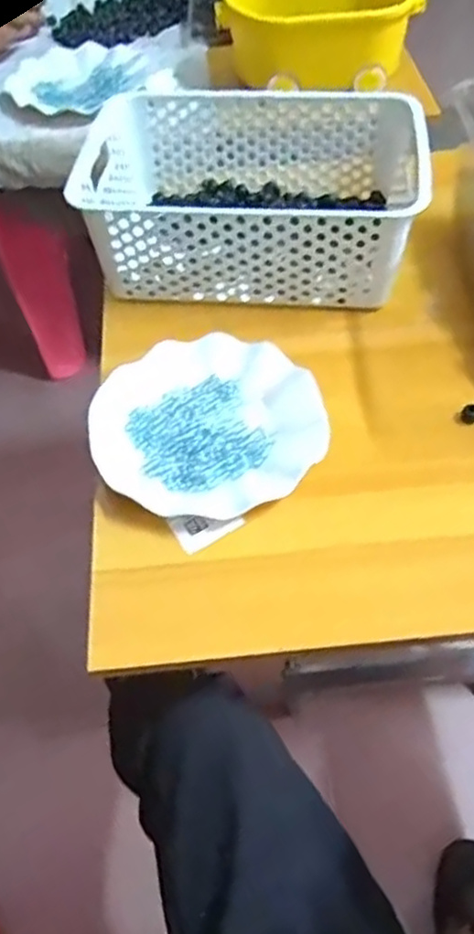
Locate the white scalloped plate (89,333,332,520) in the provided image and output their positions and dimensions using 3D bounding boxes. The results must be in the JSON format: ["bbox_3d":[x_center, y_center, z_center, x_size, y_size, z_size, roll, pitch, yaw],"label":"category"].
[{"bbox_3d":[-0.023,-0.032,0.571,0.178,0.032,0.172,-1,53,1],"label":"white scalloped plate"}]

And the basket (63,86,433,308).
[{"bbox_3d":[0.014,-0.260,0.684,0.308,0.111,0.209,4,53,5],"label":"basket"}]

